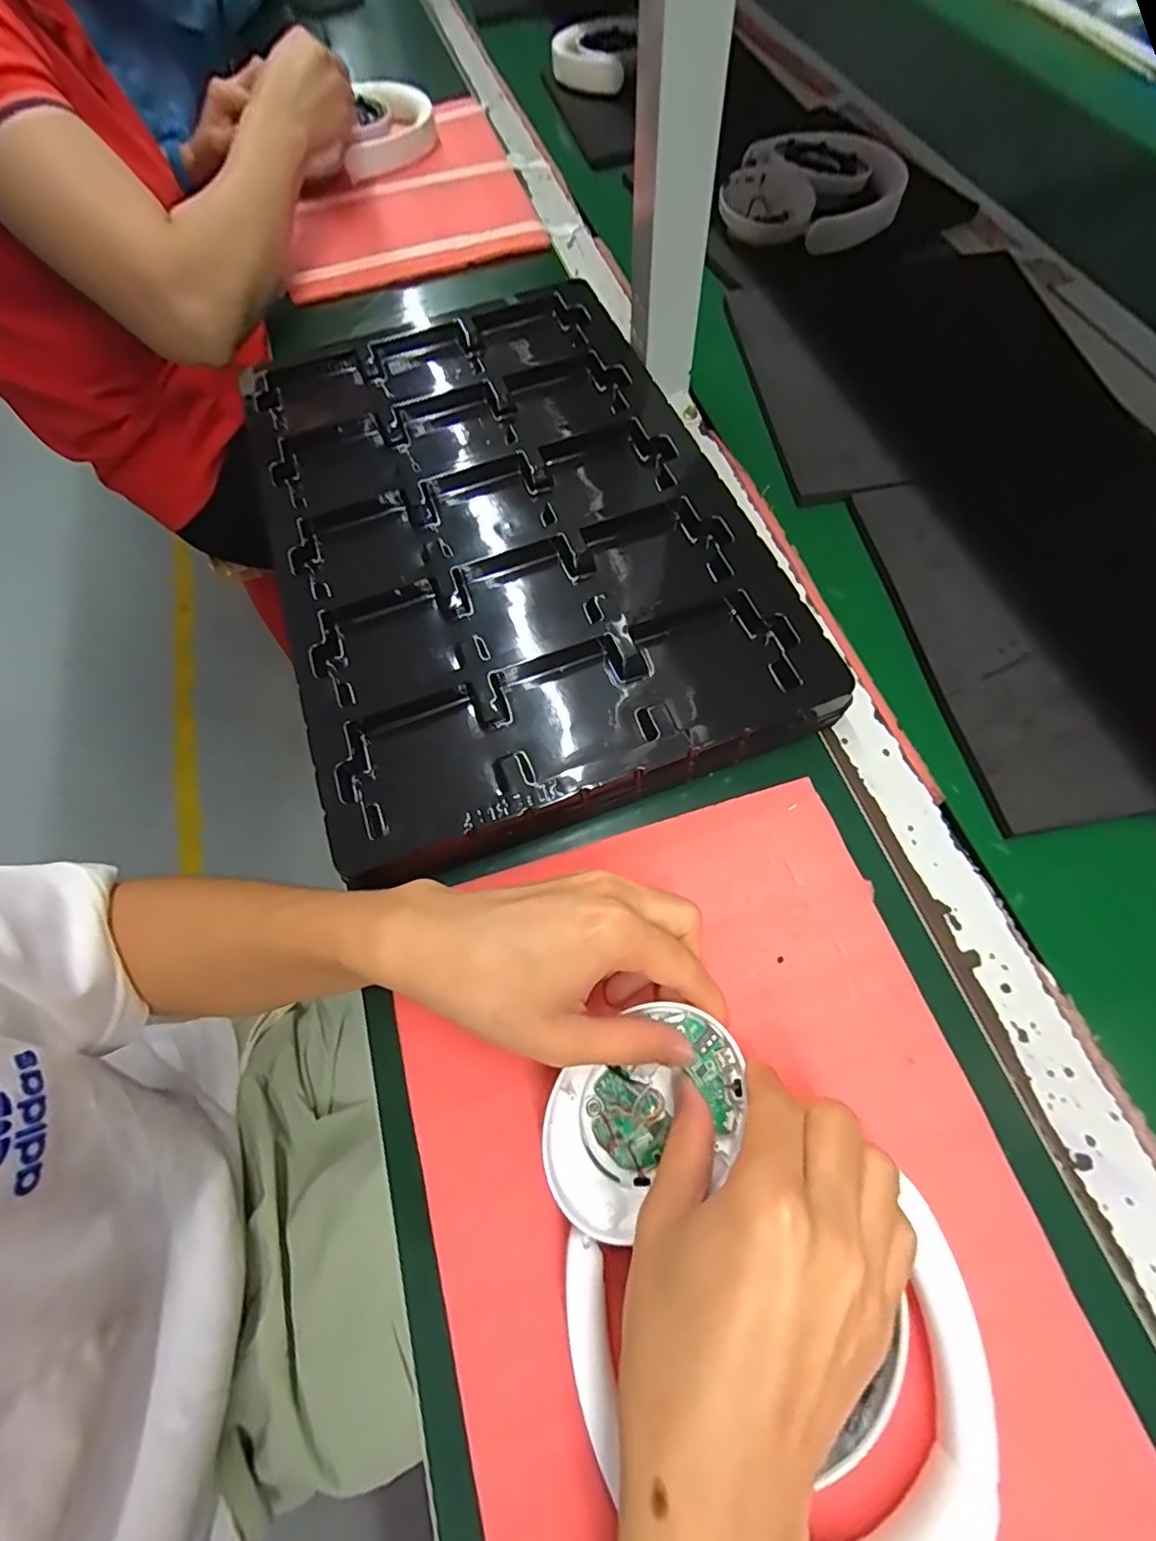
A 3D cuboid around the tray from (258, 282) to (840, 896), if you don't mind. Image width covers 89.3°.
[{"bbox_3d":[-0.056,-0.175,0.410,0.299,0.032,0.447,-21,66,-5],"label":"tray"}]

